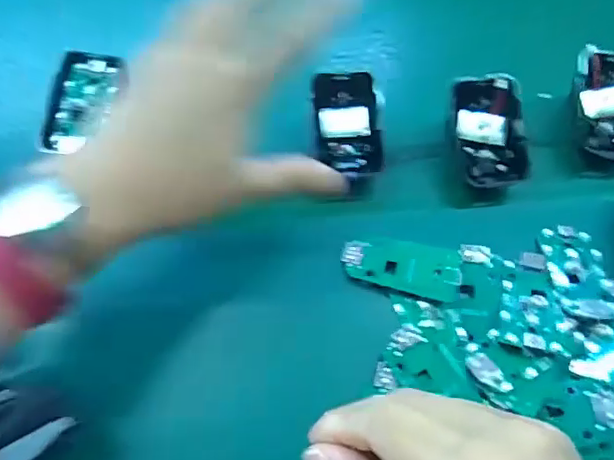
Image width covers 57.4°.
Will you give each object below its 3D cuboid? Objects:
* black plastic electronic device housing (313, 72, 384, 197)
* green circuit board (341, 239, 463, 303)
[{"bbox_3d":[0.026,-0.060,0.352,0.040,0.014,0.074,-4,93,-3],"label":"black plastic electronic device housing"},{"bbox_3d":[0.053,0.019,0.313,0.064,0.009,0.030,14,63,7],"label":"green circuit board"}]

